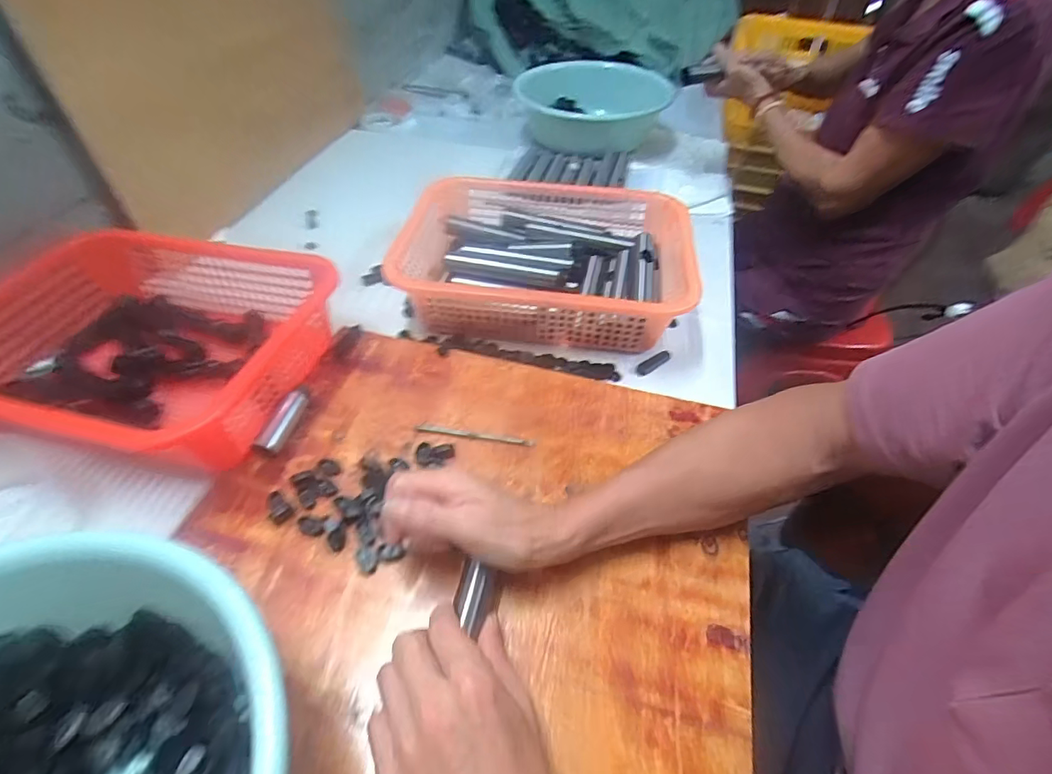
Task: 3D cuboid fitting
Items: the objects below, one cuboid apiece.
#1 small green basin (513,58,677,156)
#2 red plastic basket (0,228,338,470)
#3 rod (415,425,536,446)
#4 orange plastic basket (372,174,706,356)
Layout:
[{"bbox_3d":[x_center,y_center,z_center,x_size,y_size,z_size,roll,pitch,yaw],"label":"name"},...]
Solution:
[{"bbox_3d":[0.142,-0.564,0.990,0.303,0.086,0.280,1,47,-1],"label":"small green basin"},{"bbox_3d":[-0.386,-0.046,0.490,0.332,0.089,0.247,12,48,9],"label":"red plastic basket"},{"bbox_3d":[-0.049,0.046,0.472,0.115,0.004,0.008,6,48,4],"label":"rod"},{"bbox_3d":[0.015,-0.157,0.609,0.355,0.082,0.248,5,48,2],"label":"orange plastic basket"}]

